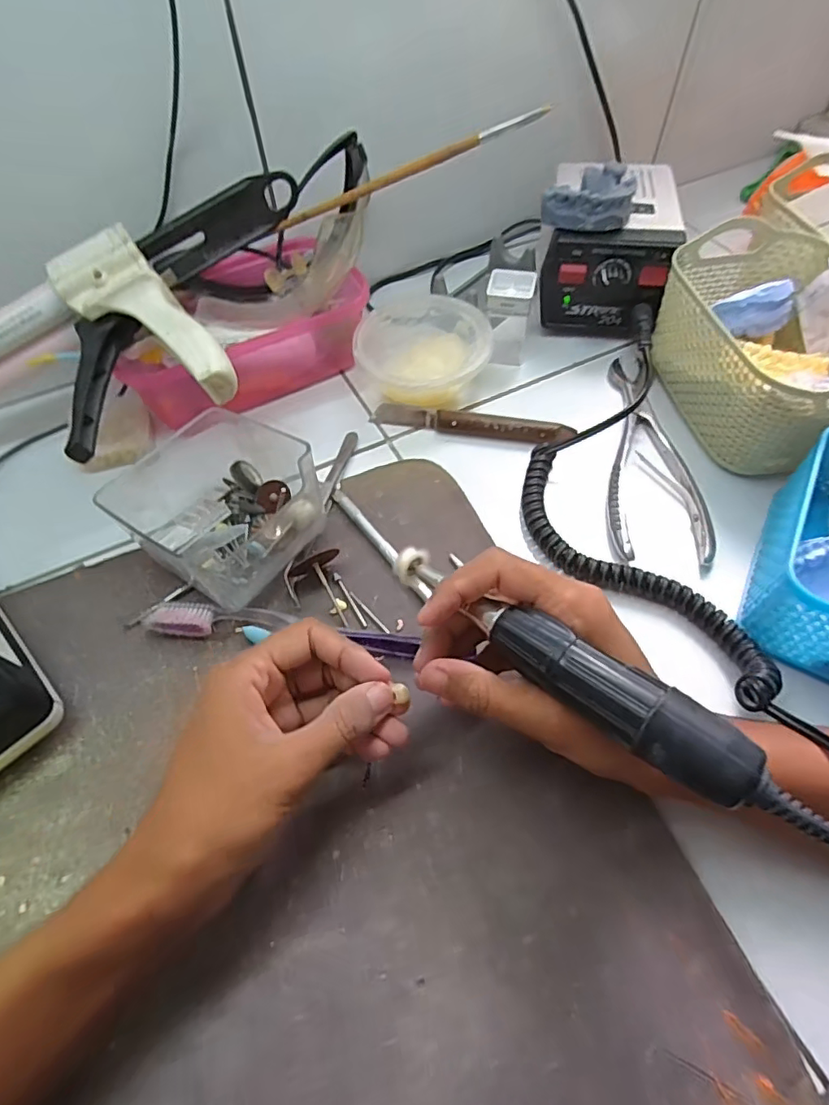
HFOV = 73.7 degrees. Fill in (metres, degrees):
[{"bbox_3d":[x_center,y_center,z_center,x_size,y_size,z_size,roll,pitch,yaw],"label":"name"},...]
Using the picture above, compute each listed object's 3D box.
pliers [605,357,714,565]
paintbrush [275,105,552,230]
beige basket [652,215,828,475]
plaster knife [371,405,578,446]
[{"bbox_3d":[0.168,-0.075,0.397,0.063,0.009,0.189,4,57,5],"label":"pliers"},{"bbox_3d":[-0.010,-0.249,0.366,0.194,0.009,0.014,-5,53,27],"label":"paintbrush"},{"bbox_3d":[0.245,-0.143,0.386,0.118,0.091,0.177,-12,57,-5],"label":"beige basket"},{"bbox_3d":[0.040,-0.093,0.412,0.148,0.016,0.016,13,58,11],"label":"plaster knife"}]

